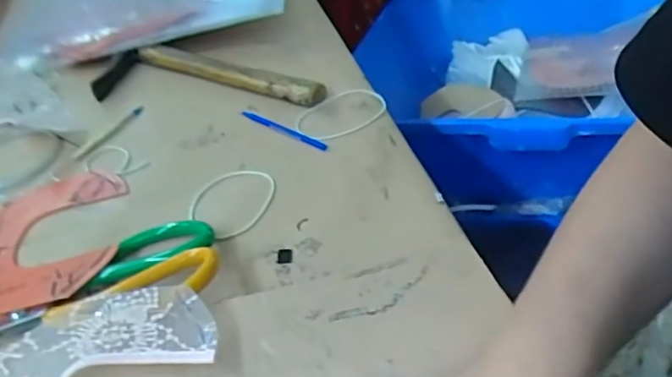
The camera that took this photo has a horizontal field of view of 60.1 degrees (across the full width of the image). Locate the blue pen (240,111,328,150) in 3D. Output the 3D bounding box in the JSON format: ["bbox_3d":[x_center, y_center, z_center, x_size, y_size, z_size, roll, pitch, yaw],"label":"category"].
[{"bbox_3d":[-0.047,-0.051,0.493,0.100,0.004,0.008,28,50,33],"label":"blue pen"}]

